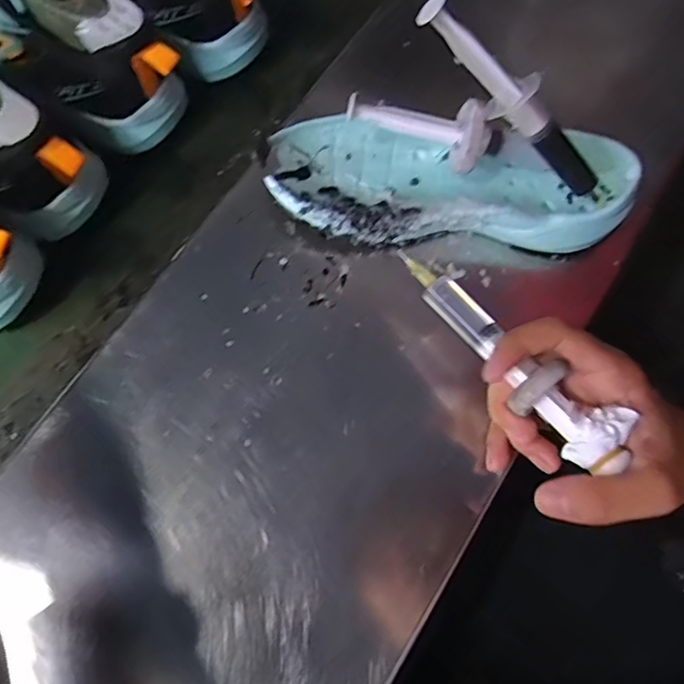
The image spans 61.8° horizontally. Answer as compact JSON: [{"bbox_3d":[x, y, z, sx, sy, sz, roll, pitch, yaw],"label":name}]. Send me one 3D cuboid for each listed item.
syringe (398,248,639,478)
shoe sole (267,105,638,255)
[{"bbox_3d":[0.079,0.005,0.283,0.028,0.031,0.142,-37,68,-13],"label":"syringe"},{"bbox_3d":[0.061,-0.101,0.349,0.214,0.056,0.082,2,74,-1],"label":"shoe sole"}]

